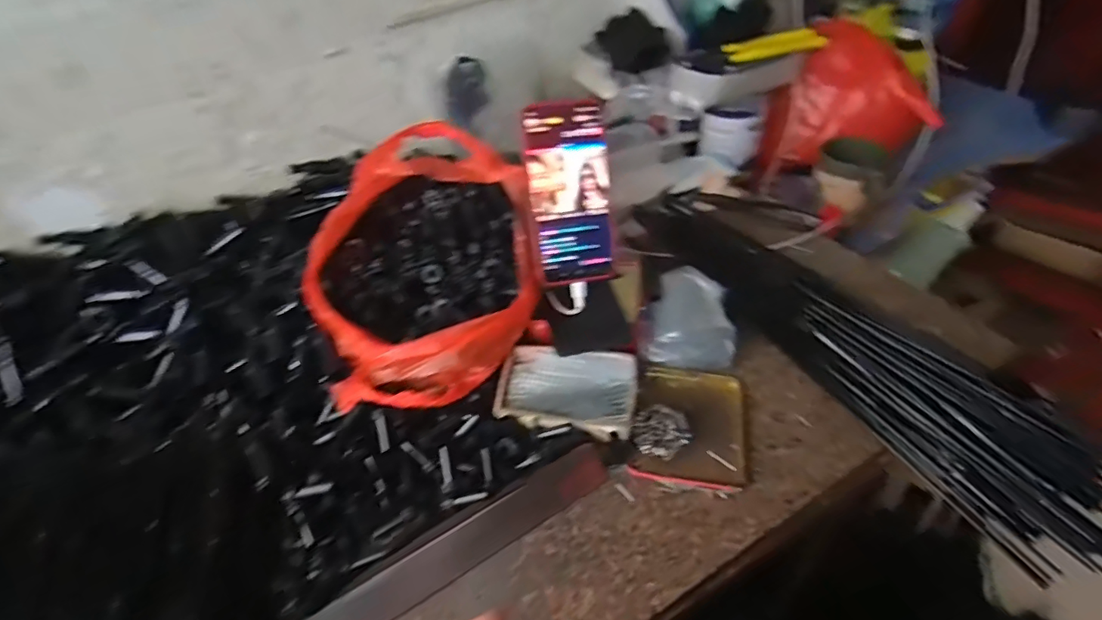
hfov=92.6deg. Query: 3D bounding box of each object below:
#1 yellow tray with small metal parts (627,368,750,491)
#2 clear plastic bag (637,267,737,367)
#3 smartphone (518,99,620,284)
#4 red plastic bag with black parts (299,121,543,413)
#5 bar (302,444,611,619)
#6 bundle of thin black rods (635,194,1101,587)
[{"bbox_3d":[0.130,0.102,0.490,0.100,0.023,0.118,6,47,12],"label":"yellow tray with small metal parts"},{"bbox_3d":[0.140,0.007,0.562,0.094,0.041,0.112,-1,46,5],"label":"clear plastic bag"},{"bbox_3d":[0.018,-0.108,0.489,0.075,0.161,0.015,-8,12,-2],"label":"smartphone"},{"bbox_3d":[-0.126,-0.046,0.503,0.216,0.126,0.247,-9,45,-2],"label":"red plastic bag with black parts"},{"bbox_3d":[-0.077,0.195,0.426,0.281,0.019,0.037,-25,74,-24],"label":"bar"},{"bbox_3d":[0.295,0.015,0.548,0.137,0.035,0.565,-25,48,-17],"label":"bundle of thin black rods"}]

